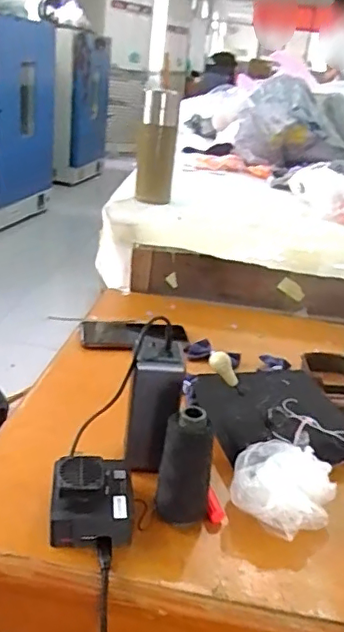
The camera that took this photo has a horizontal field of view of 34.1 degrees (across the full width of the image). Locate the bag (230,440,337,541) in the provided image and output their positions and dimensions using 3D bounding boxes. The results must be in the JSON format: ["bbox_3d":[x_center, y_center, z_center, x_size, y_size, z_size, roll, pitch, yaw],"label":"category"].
[{"bbox_3d":[0.106,0.165,0.537,0.092,0.047,0.076,14,25,15],"label":"bag"}]

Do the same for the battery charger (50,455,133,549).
[{"bbox_3d":[-0.072,0.163,0.502,0.068,0.045,0.076,3,24,-9],"label":"battery charger"}]

